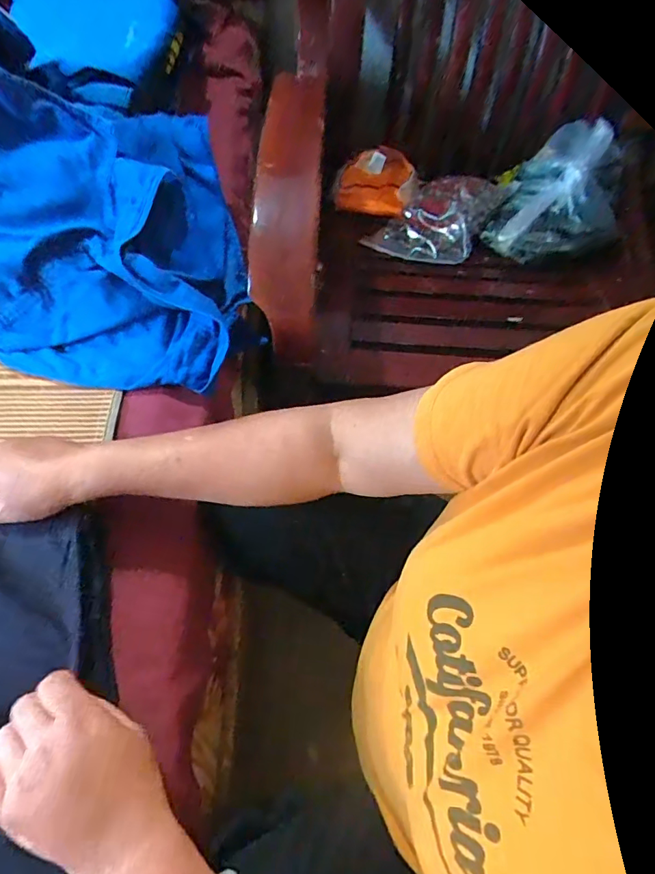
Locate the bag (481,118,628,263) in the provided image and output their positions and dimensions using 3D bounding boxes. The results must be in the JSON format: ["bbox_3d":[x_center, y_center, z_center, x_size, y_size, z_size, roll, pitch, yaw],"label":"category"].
[{"bbox_3d":[0.374,-0.369,0.780,0.179,0.118,0.249,33,67,12],"label":"bag"}]

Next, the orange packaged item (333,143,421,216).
[{"bbox_3d":[0.087,-0.446,0.869,0.139,0.080,0.086,15,65,3],"label":"orange packaged item"}]

